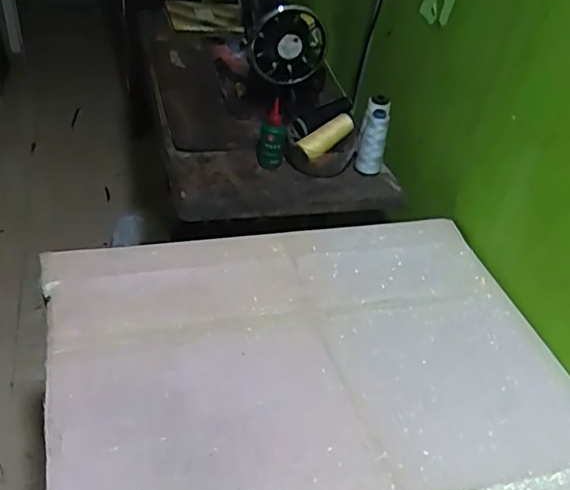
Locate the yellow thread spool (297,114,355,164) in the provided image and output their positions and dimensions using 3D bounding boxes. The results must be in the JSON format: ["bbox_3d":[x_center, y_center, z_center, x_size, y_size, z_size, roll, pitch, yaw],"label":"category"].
[{"bbox_3d":[0.073,-0.187,1.005,0.108,0.032,0.034,-37,53,-15],"label":"yellow thread spool"}]

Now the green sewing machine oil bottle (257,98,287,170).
[{"bbox_3d":[-0.022,-0.181,0.987,0.046,0.112,0.044,8,39,1],"label":"green sewing machine oil bottle"}]

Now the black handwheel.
[{"bbox_3d":[0.007,-0.342,1.013,0.131,0.123,0.027,-3,41,-14],"label":"black handwheel"}]

